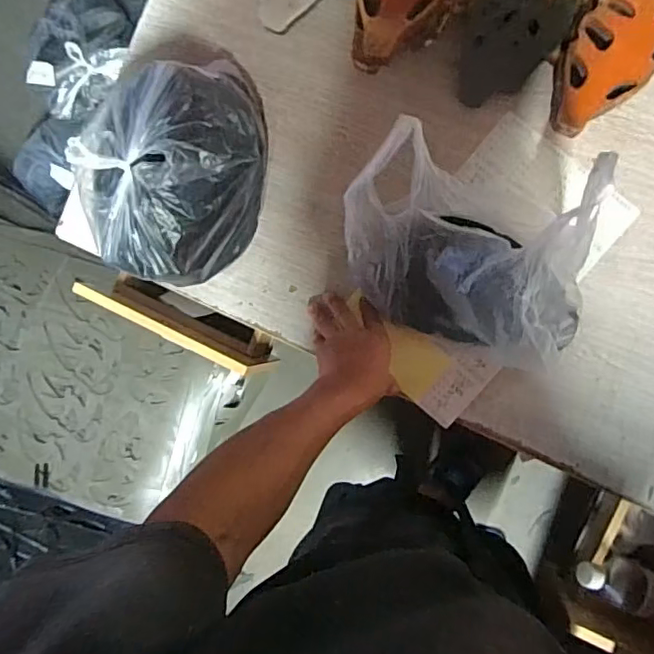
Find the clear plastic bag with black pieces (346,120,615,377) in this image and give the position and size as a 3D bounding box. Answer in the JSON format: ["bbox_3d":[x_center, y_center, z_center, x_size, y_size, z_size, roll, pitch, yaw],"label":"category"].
[{"bbox_3d":[0.150,-0.058,0.565,0.248,0.293,0.148,18,92,10],"label":"clear plastic bag with black pieces"}]

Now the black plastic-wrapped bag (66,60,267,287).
[{"bbox_3d":[-0.179,-0.195,0.683,0.185,0.138,0.287,19,92,10],"label":"black plastic-wrapped bag"}]

